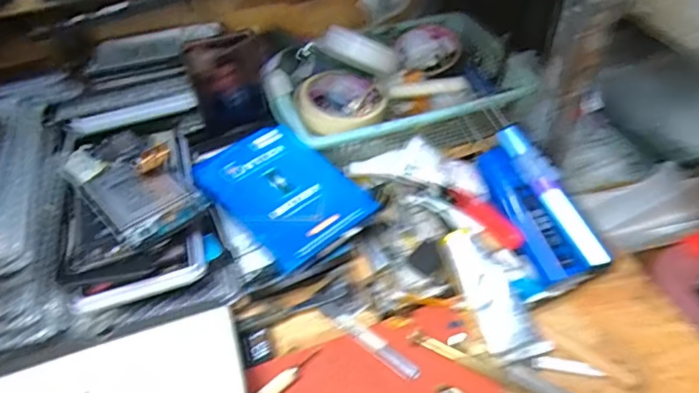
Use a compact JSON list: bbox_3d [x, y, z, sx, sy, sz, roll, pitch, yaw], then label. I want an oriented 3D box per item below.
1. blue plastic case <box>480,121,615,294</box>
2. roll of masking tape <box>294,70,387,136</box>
[{"bbox_3d":[0.172,0.002,0.443,0.070,0.047,0.153,-16,62,-11],"label":"blue plastic case"},{"bbox_3d":[-0.011,-0.105,0.531,0.098,0.034,0.098,-2,47,2],"label":"roll of masking tape"}]

